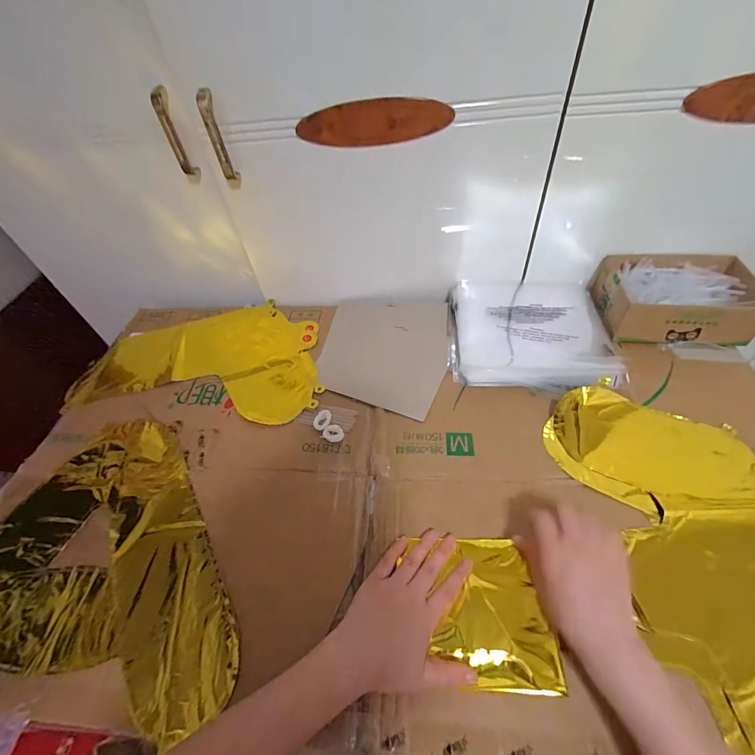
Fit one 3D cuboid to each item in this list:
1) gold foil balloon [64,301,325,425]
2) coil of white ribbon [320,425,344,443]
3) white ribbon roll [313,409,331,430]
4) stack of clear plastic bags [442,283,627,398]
[{"bbox_3d":[-0.276,-0.036,0.622,0.390,0.017,0.237,2,51,8],"label":"gold foil balloon"},{"bbox_3d":[-0.057,0.074,0.498,0.026,0.008,0.022,27,58,25],"label":"coil of white ribbon"},{"bbox_3d":[-0.074,0.057,0.513,0.021,0.011,0.028,8,52,13],"label":"white ribbon roll"},{"bbox_3d":[0.228,-0.086,0.586,0.226,0.025,0.255,1,51,8],"label":"stack of clear plastic bags"}]

